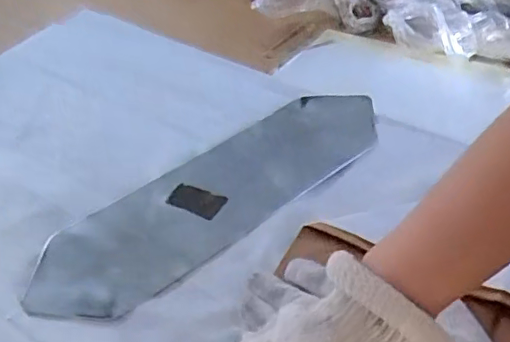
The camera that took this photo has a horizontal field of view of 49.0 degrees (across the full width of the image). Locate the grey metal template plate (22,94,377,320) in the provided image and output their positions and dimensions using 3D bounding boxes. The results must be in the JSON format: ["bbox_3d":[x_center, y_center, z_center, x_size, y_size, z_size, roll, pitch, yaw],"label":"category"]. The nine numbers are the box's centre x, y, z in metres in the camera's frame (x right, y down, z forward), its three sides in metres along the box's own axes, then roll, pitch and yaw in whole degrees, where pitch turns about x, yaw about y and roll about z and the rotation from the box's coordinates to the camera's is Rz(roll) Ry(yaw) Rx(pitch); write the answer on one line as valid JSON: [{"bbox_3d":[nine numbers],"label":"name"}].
[{"bbox_3d":[-0.026,0.016,0.457,0.318,0.007,0.092,-32,51,-26],"label":"grey metal template plate"}]

